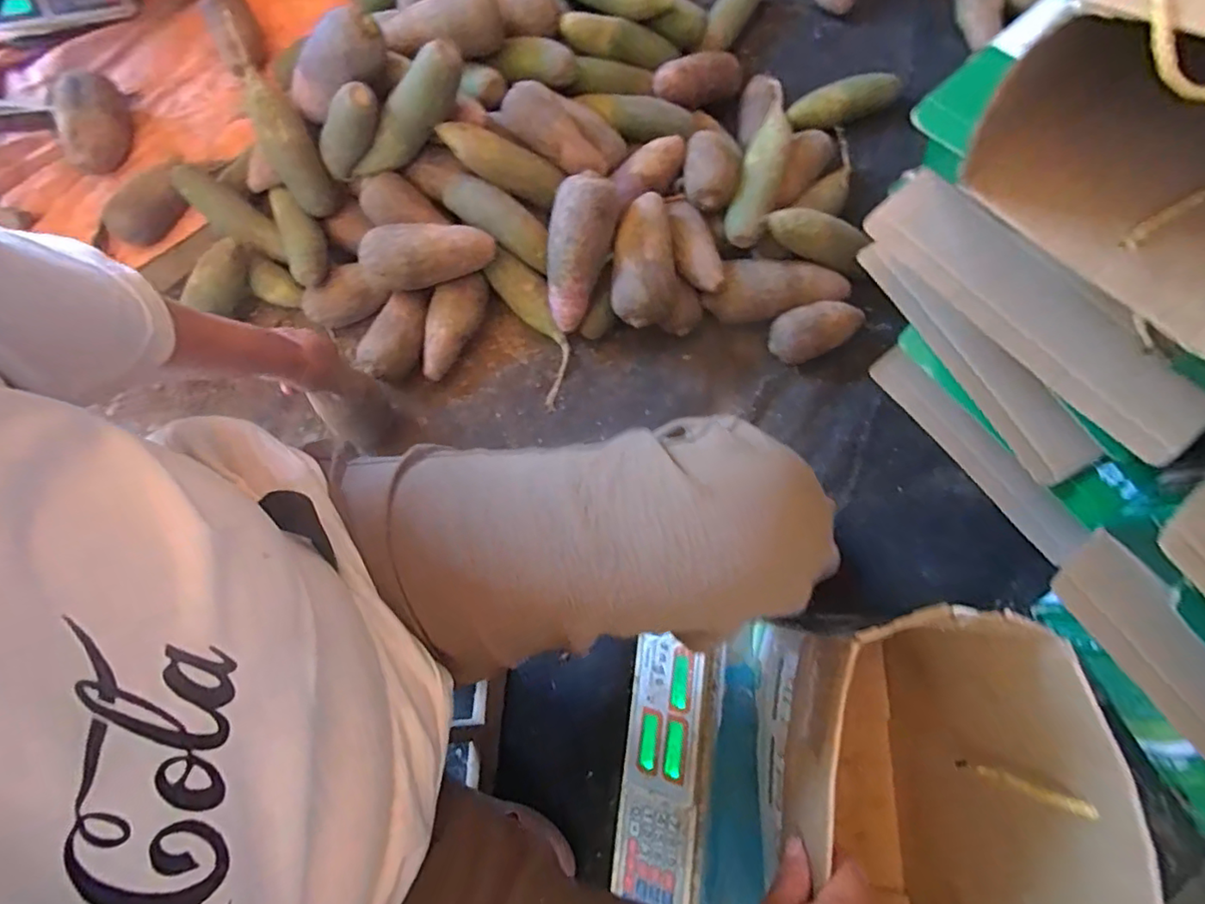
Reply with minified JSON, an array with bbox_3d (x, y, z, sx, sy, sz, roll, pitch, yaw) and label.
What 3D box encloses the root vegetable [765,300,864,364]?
[{"bbox_3d":[0.295,-0.169,0.800,0.130,0.064,0.064,-17,75,-3],"label":"root vegetable"}]

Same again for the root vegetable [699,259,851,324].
[{"bbox_3d":[0.242,-0.222,0.812,0.199,0.065,0.082,4,75,2],"label":"root vegetable"}]

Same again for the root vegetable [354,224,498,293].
[{"bbox_3d":[-0.228,-0.259,0.775,0.170,0.080,0.067,-13,75,-2],"label":"root vegetable"}]

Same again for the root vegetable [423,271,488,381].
[{"bbox_3d":[-0.212,-0.178,0.814,0.056,0.057,0.161,26,91,8],"label":"root vegetable"}]

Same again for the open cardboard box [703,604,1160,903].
[{"bbox_3d":[0.225,0.335,0.489,0.205,0.331,0.386,4,75,2],"label":"open cardboard box"}]

